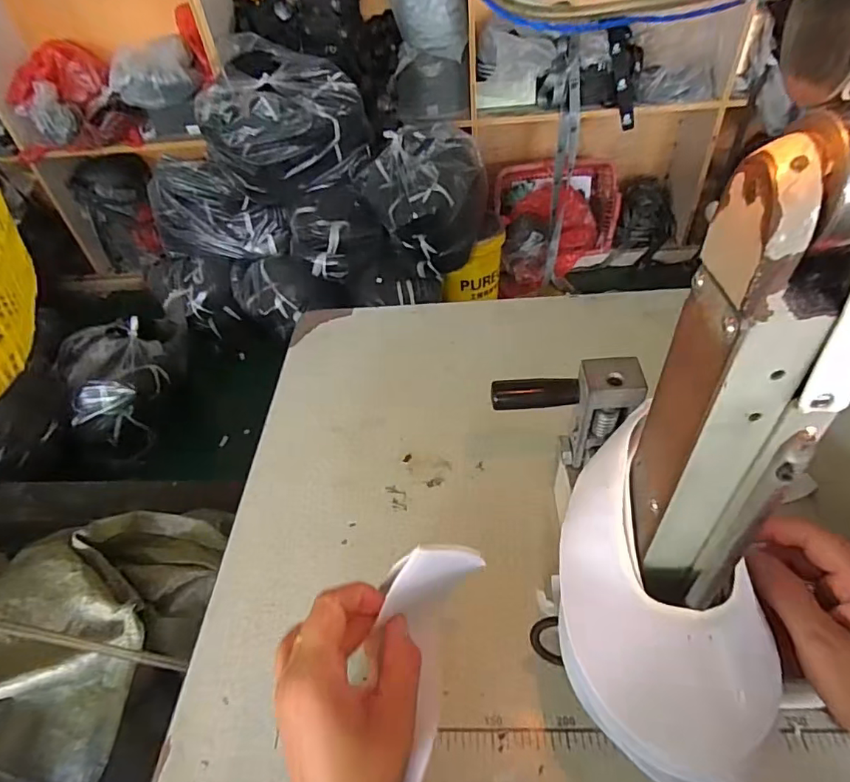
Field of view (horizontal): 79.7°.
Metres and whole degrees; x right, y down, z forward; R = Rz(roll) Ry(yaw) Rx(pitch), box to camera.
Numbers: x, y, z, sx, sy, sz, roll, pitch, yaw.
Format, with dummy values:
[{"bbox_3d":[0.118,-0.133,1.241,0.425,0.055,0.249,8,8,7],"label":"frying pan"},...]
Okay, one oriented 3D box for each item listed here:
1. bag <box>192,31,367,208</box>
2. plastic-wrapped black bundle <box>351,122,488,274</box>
[{"bbox_3d":[-0.431,-0.825,1.574,0.458,0.335,0.344,19,51,24],"label":"bag"},{"bbox_3d":[-0.003,-0.625,1.643,0.312,0.352,0.317,-33,51,-23],"label":"plastic-wrapped black bundle"}]

